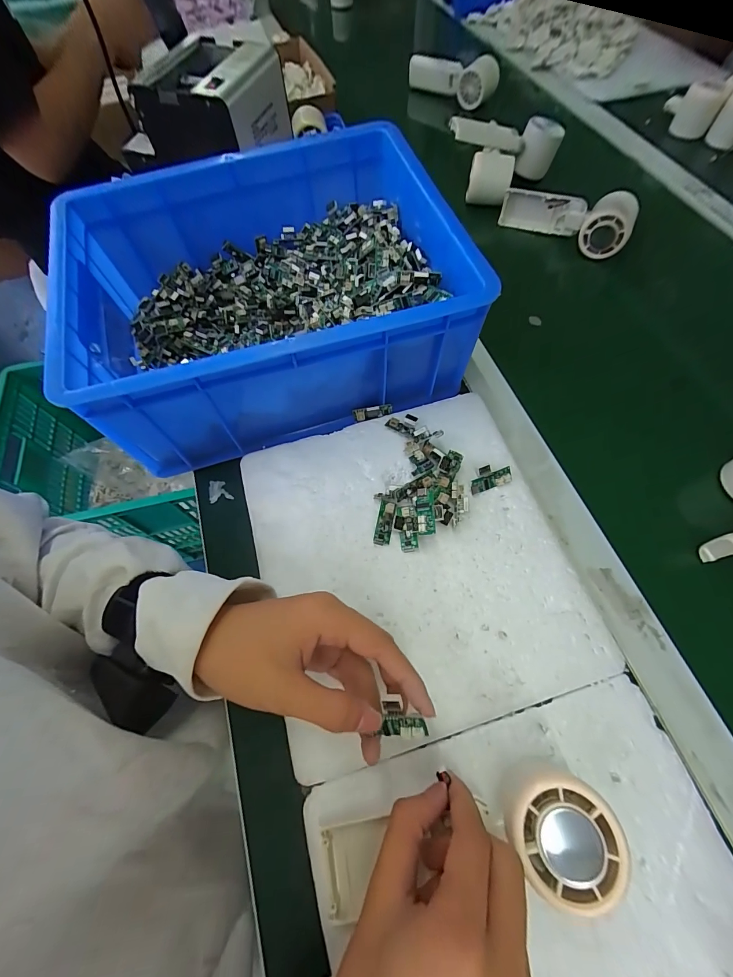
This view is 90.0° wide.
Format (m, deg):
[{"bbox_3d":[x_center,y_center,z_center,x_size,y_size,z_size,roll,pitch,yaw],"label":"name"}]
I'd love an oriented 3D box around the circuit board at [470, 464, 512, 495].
[{"bbox_3d":[0.110,-0.010,0.329,0.039,0.010,0.019,-18,66,-6],"label":"circuit board"}]

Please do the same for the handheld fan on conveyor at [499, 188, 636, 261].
[{"bbox_3d":[0.261,-0.359,0.484,0.162,0.055,0.052,28,68,13],"label":"handheld fan on conveyor"}]

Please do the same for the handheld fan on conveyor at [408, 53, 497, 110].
[{"bbox_3d":[0.162,-0.772,0.681,0.074,0.066,0.204,-39,70,-16],"label":"handheld fan on conveyor"}]

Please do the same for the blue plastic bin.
[{"bbox_3d":[-0.091,-0.190,0.364,0.324,0.126,0.264,-17,66,-5],"label":"blue plastic bin"}]

